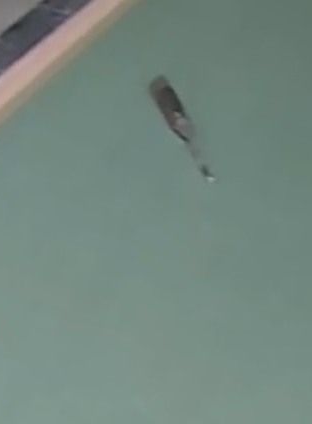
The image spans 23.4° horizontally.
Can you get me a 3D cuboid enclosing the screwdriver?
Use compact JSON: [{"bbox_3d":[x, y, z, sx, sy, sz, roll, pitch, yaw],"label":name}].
[{"bbox_3d":[0.039,-0.127,1.088,0.035,0.023,0.232,-9,41,-18],"label":"screwdriver"}]

